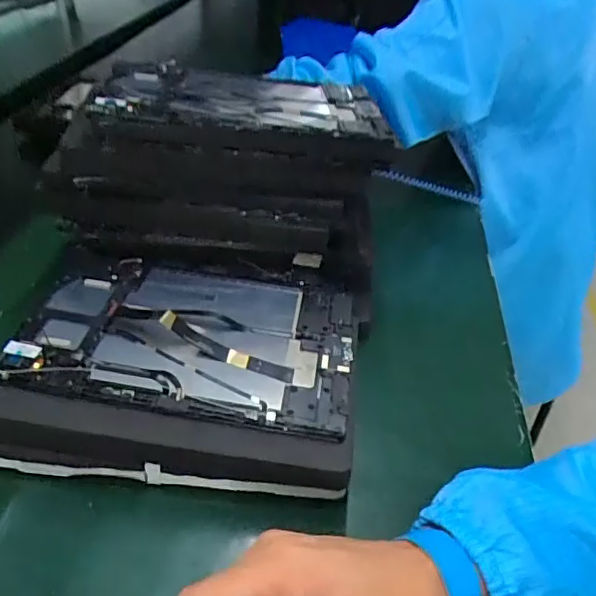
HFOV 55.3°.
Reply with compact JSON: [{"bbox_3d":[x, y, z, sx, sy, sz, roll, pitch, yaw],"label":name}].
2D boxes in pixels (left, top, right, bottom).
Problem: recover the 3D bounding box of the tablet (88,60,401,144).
[{"bbox_3d":[-0.043,-0.175,0.491,0.232,0.013,0.139,0,38,-9],"label":"tablet"}]

